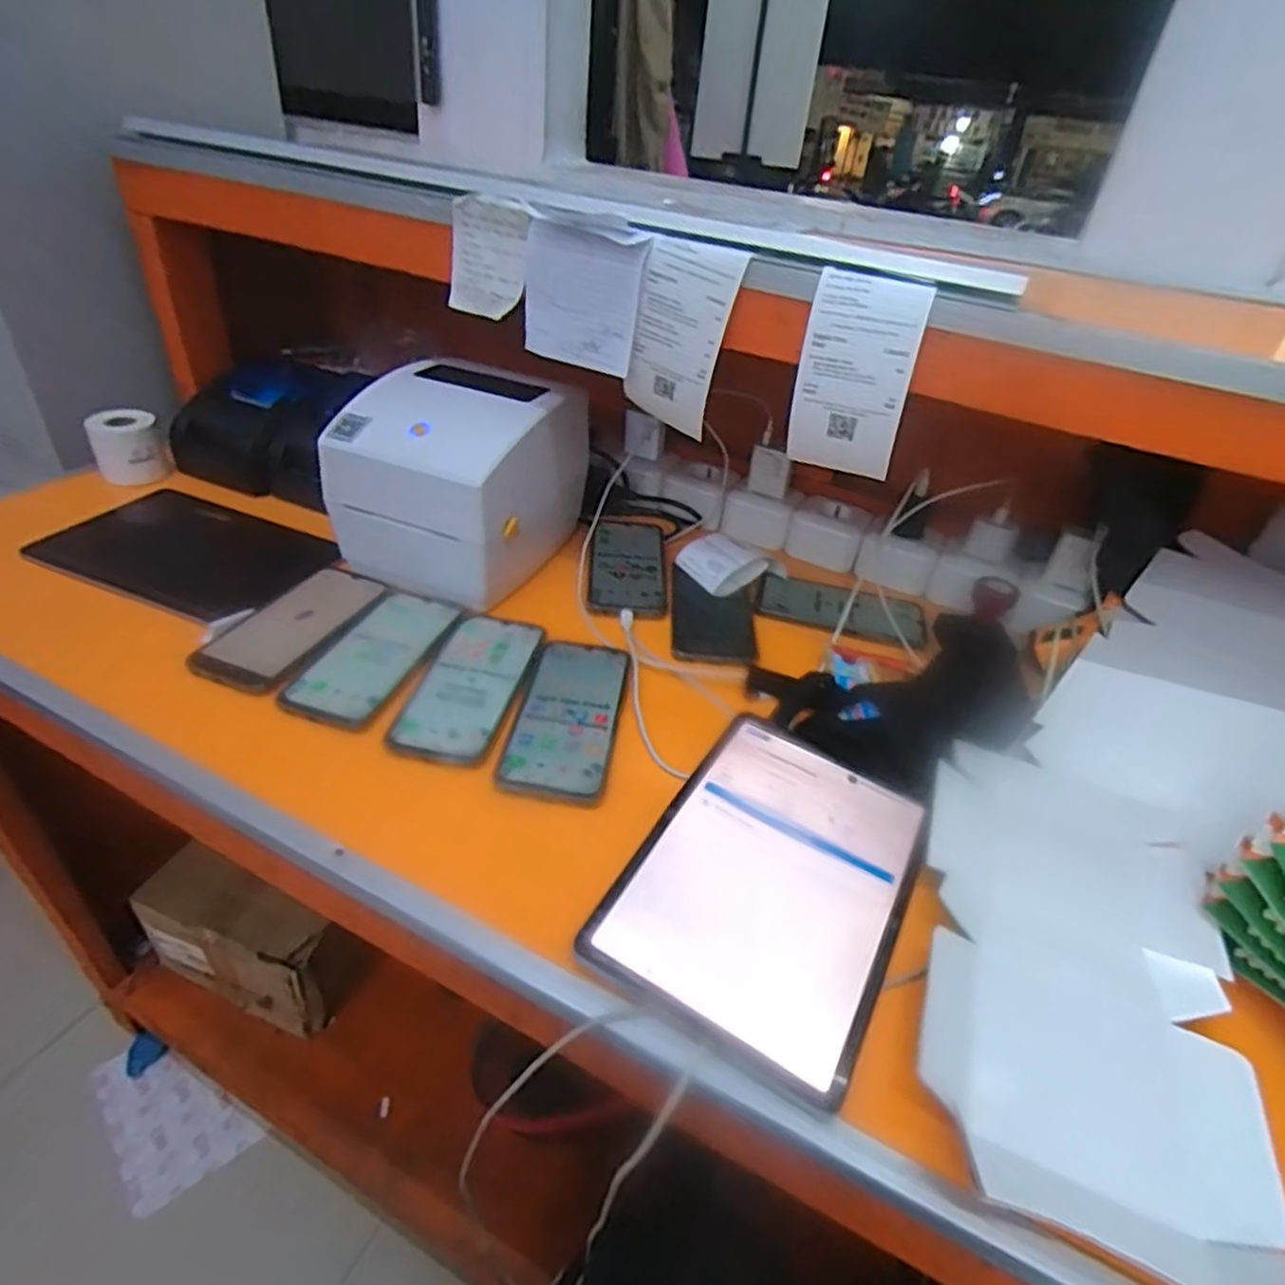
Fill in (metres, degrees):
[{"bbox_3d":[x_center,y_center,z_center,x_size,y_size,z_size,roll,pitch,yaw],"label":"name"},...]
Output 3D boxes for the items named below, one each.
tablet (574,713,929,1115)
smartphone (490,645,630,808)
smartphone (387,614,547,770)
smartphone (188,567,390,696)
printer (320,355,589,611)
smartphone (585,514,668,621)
[{"bbox_3d":[0.088,0.149,0.481,0.162,0.010,0.238,22,39,19],"label":"tablet"},{"bbox_3d":[-0.059,0.058,0.592,0.081,0.012,0.167,6,44,7],"label":"smartphone"},{"bbox_3d":[-0.141,0.032,0.598,0.081,0.008,0.171,12,37,6],"label":"smartphone"},{"bbox_3d":[-0.303,-0.020,0.646,0.083,0.006,0.176,16,38,12],"label":"smartphone"},{"bbox_3d":[-0.177,-0.161,0.718,0.173,0.167,0.231,19,38,16],"label":"printer"},{"bbox_3d":[-0.015,-0.084,0.776,0.079,0.016,0.178,4,37,-4],"label":"smartphone"}]

